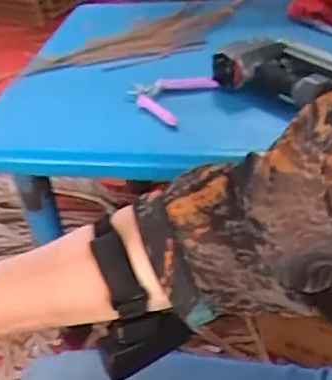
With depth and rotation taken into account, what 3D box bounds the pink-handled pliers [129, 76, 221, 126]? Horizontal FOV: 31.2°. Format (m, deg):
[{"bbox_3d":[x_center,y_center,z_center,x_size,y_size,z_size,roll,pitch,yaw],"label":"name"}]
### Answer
[{"bbox_3d":[-0.004,-0.145,0.856,0.121,0.028,0.112,20,46,30],"label":"pink-handled pliers"}]

